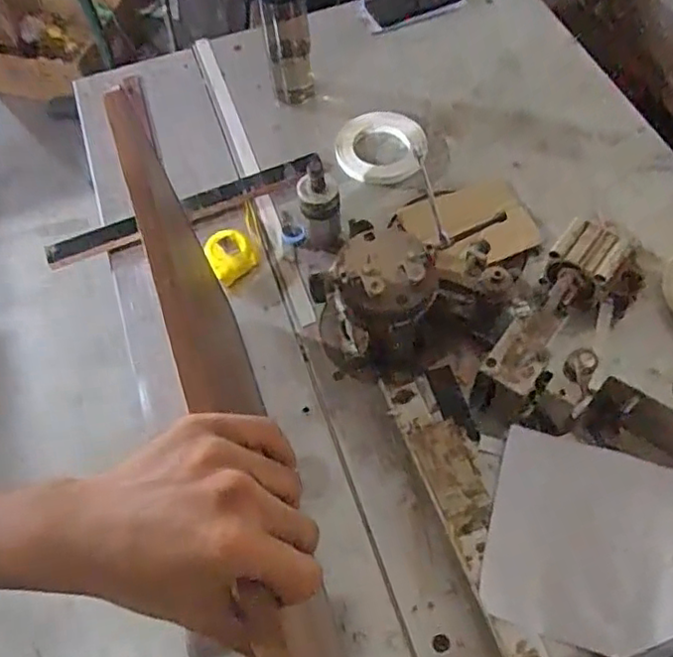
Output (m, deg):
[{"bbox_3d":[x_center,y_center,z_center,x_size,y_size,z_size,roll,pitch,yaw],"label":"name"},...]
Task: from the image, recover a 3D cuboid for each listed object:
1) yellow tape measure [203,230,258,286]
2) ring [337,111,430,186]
[{"bbox_3d":[-0.151,-0.104,0.883,0.068,0.038,0.065,-35,64,-15],"label":"yellow tape measure"},{"bbox_3d":[0.069,-0.288,1.003,0.140,0.029,0.150,8,61,9],"label":"ring"}]

